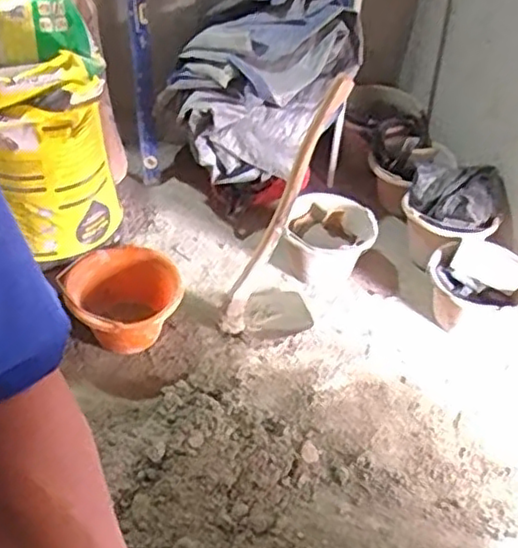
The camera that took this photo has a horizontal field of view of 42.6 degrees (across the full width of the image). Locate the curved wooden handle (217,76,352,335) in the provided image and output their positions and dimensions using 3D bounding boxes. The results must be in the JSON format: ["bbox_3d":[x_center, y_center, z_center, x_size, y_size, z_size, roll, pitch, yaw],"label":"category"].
[{"bbox_3d":[0.046,-0.129,1.472,0.056,0.658,0.065,-7,42,-44],"label":"curved wooden handle"}]

